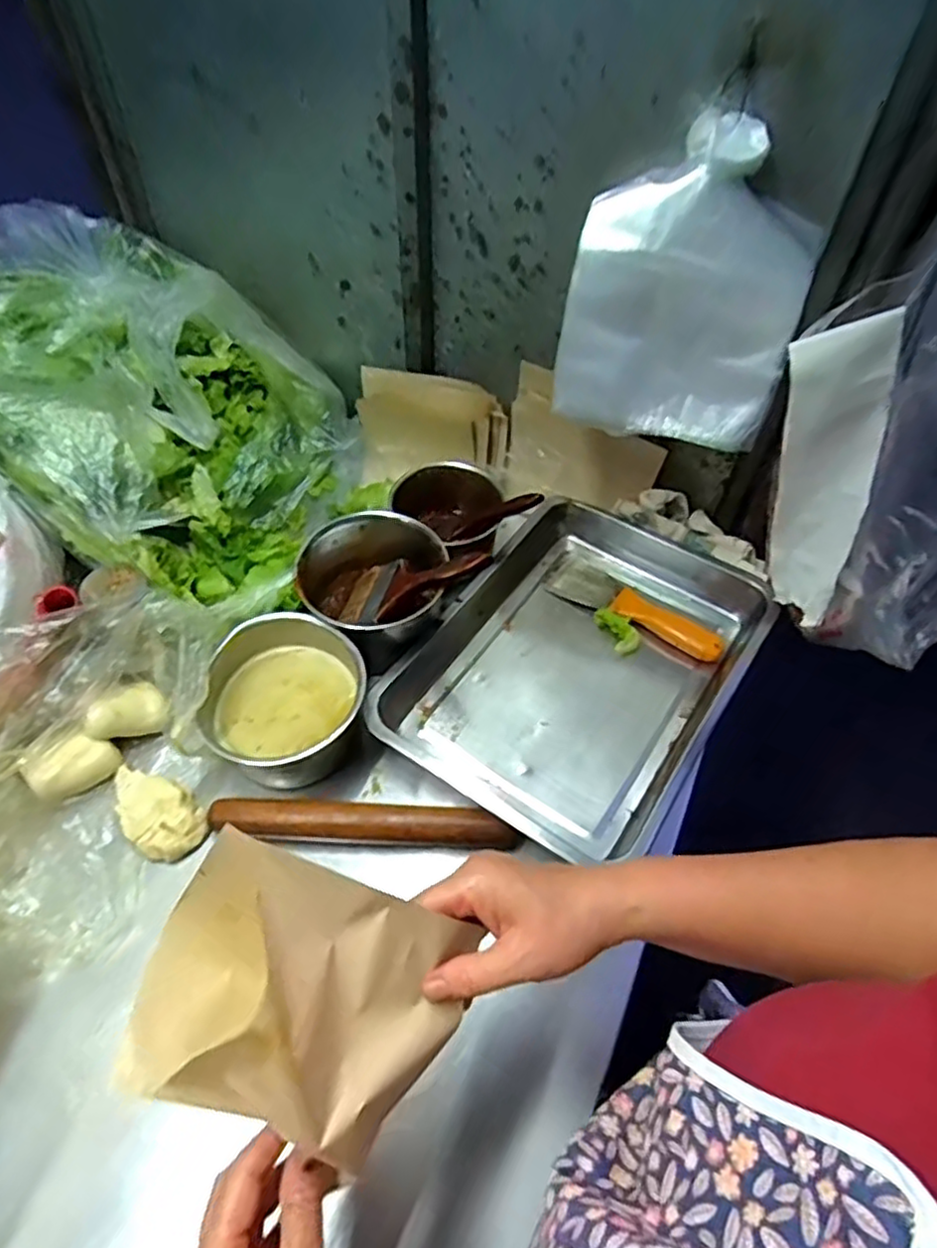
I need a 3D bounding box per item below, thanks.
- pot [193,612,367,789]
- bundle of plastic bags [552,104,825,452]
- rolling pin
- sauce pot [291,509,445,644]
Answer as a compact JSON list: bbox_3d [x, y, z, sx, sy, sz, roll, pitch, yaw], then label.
[{"bbox_3d":[-0.168,0.079,0.666,0.146,0.088,0.160,-7,52,-6],"label":"pot"},{"bbox_3d":[0.201,-0.306,0.641,0.197,0.216,0.127,16,53,13],"label":"bundle of plastic bags"},{"bbox_3d":[-0.092,0.173,0.611,0.265,0.030,0.028,4,51,3],"label":"rolling pin"},{"bbox_3d":[-0.101,-0.042,0.739,0.149,0.095,0.141,0,51,0],"label":"sauce pot"}]

